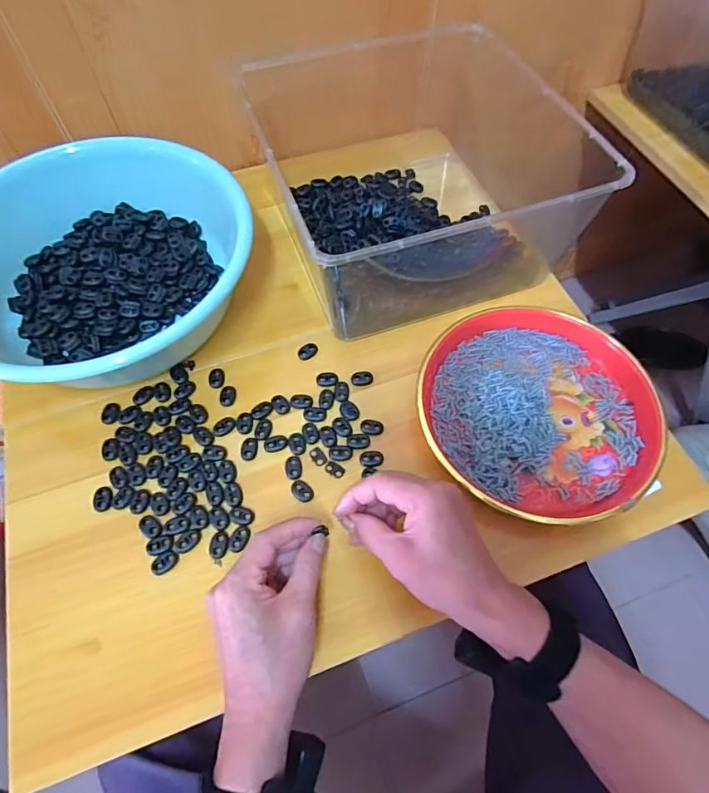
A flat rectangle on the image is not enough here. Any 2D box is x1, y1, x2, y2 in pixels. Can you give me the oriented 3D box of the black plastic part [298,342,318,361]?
[{"bbox_3d":[-0.049,-0.049,0.505,0.016,0.005,0.023,39,68,19],"label":"black plastic part"}]

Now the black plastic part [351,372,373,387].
[{"bbox_3d":[0.008,-0.019,0.490,0.022,0.004,0.014,-12,62,-6],"label":"black plastic part"}]

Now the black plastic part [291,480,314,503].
[{"bbox_3d":[-0.047,0.085,0.434,0.016,0.004,0.023,-41,69,-20],"label":"black plastic part"}]

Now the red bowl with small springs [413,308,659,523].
[{"bbox_3d":[0.173,0.009,0.463,0.209,0.030,0.223,0,62,0],"label":"red bowl with small springs"}]

